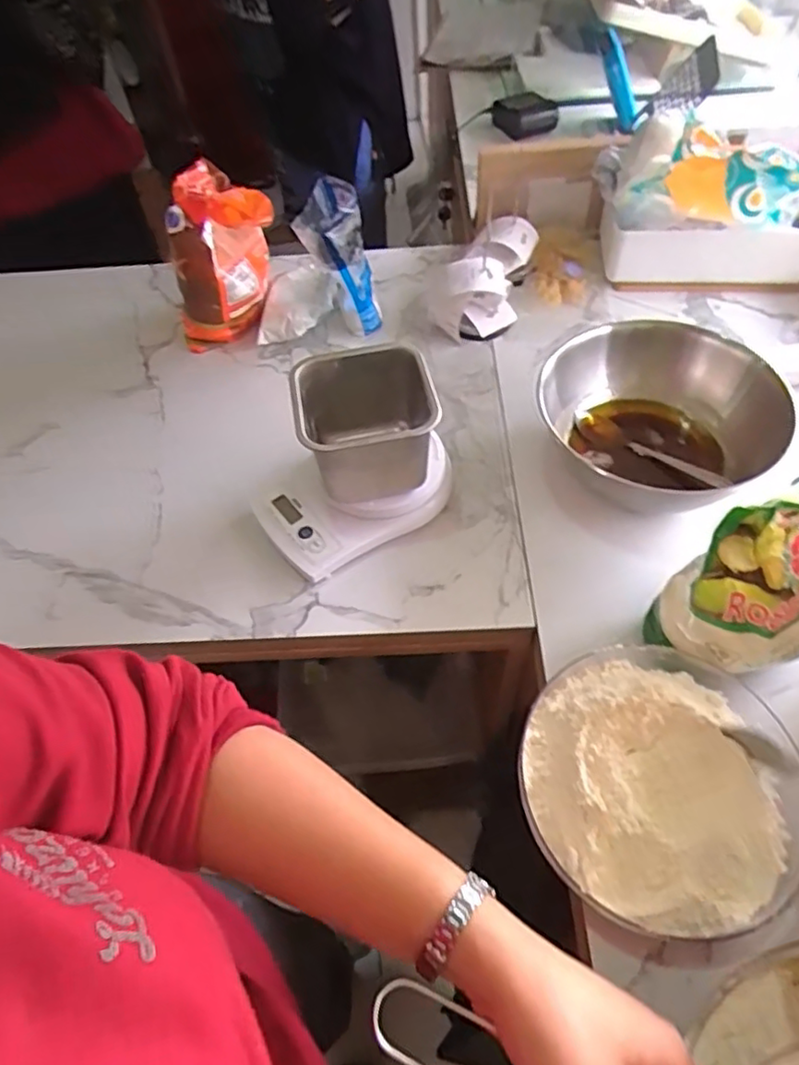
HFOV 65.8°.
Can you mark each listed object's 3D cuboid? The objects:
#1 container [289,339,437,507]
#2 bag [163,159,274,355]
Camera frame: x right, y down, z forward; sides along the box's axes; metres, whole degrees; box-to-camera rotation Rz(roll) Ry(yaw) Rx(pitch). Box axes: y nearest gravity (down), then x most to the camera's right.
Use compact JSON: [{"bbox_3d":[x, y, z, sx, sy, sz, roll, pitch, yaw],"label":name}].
[{"bbox_3d":[-0.028,-0.096,0.569,0.115,0.095,0.112,-9,55,-2],"label":"container"},{"bbox_3d":[-0.214,-0.313,0.729,0.127,0.175,0.114,-24,57,-12],"label":"bag"}]

